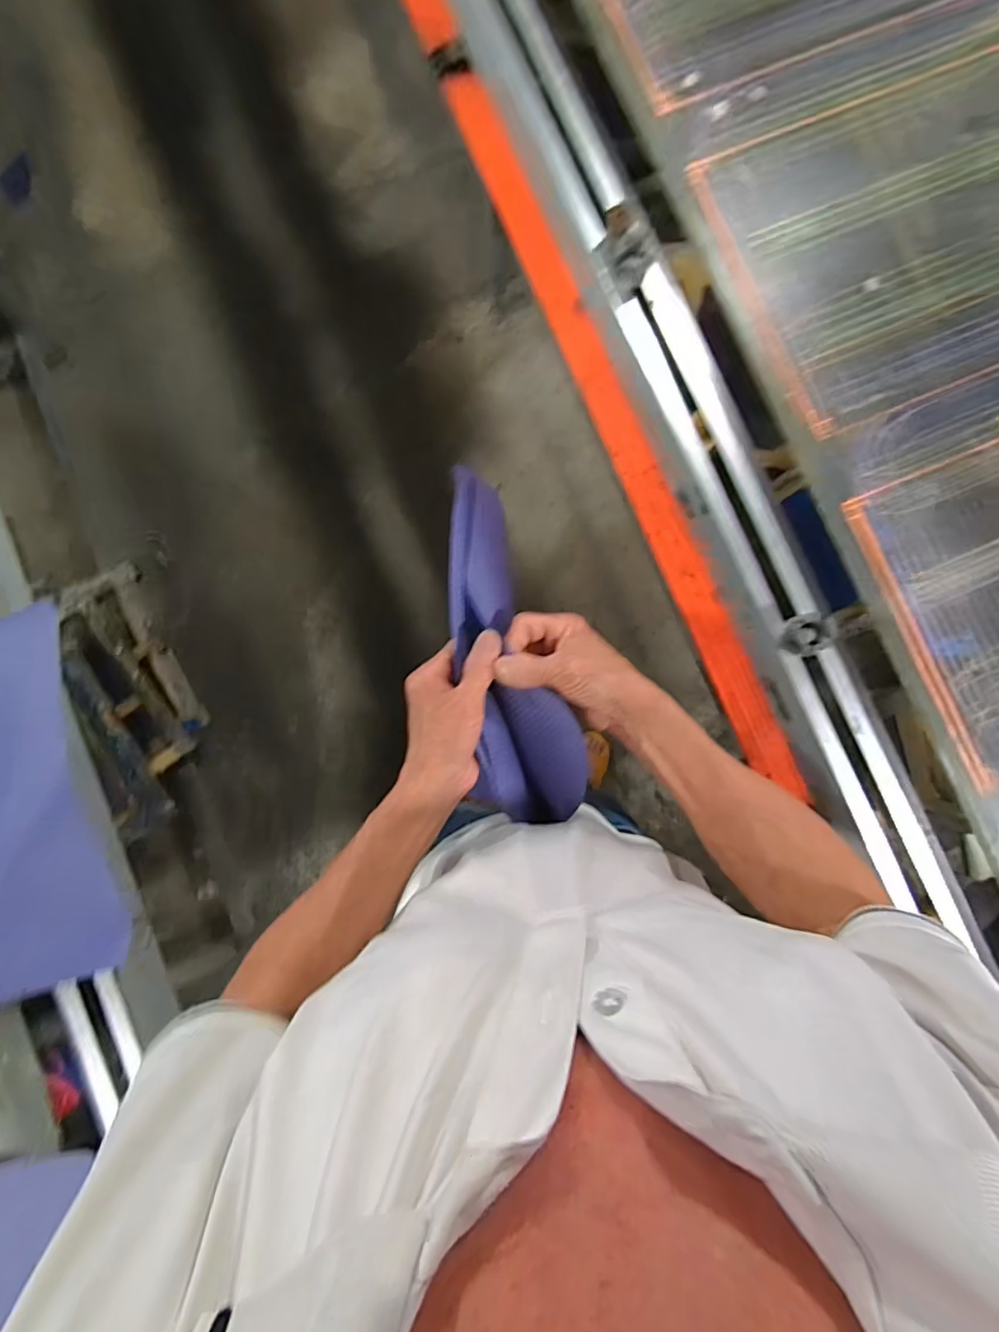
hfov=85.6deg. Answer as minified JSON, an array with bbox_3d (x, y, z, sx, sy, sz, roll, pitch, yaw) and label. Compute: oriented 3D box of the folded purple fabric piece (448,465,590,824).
[{"bbox_3d":[0.007,-0.019,0.448,0.084,0.118,0.291,-11,82,-2],"label":"folded purple fabric piece"}]

